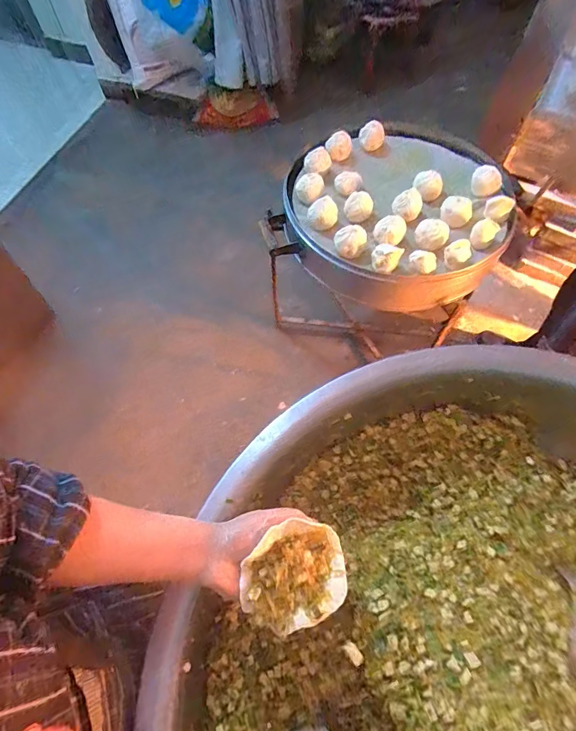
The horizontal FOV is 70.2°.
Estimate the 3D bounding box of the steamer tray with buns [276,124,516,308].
[{"bbox_3d":[0.274,-0.412,1.027,0.525,0.128,0.530,25,67,15],"label":"steamer tray with buns"}]

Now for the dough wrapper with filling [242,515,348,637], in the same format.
[{"bbox_3d":[0.005,0.203,0.404,0.103,0.040,0.088,-29,92,-20],"label":"dough wrapper with filling"}]

